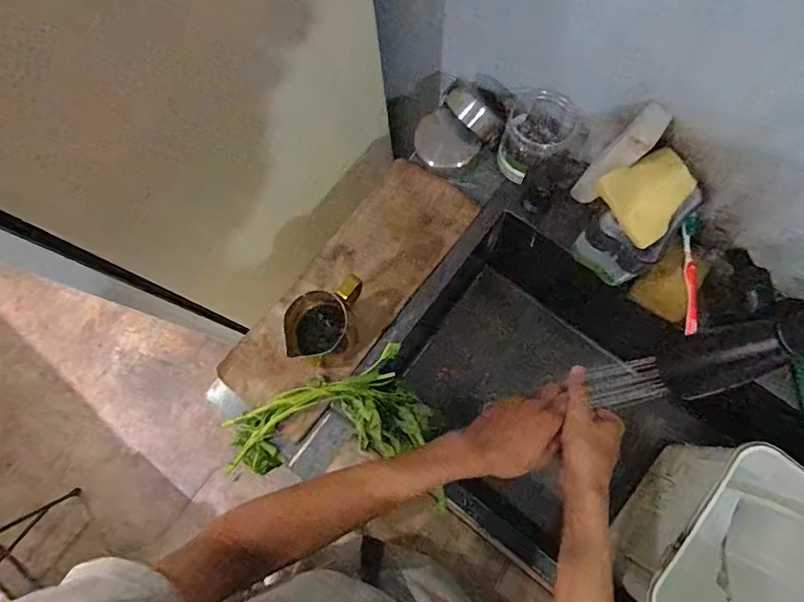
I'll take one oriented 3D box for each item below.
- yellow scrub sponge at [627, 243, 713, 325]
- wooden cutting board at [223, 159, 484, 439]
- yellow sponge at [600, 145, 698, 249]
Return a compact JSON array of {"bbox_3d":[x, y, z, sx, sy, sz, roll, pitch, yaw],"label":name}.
[{"bbox_3d":[0.361,-0.024,0.636,0.066,0.031,0.092,36,80,8],"label":"yellow scrub sponge"},{"bbox_3d":[-0.067,-0.018,0.660,0.144,0.024,0.411,36,80,9],"label":"wooden cutting board"},{"bbox_3d":[0.296,-0.125,0.563,0.092,0.013,0.093,-31,79,16],"label":"yellow sponge"}]

